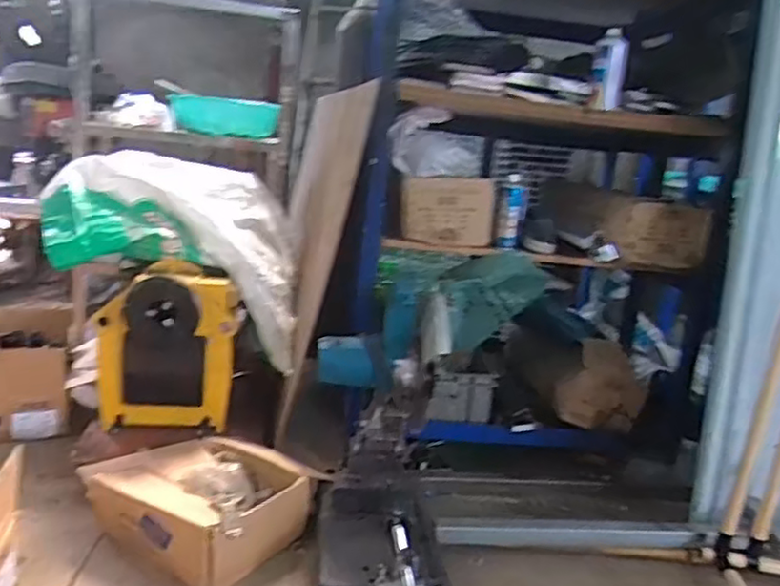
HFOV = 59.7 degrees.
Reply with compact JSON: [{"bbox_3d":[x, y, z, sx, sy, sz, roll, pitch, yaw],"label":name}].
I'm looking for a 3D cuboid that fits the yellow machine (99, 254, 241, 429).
[{"bbox_3d":[-0.549,0.116,1.679,0.307,0.356,0.220,3,13,-18],"label":"yellow machine"}]

